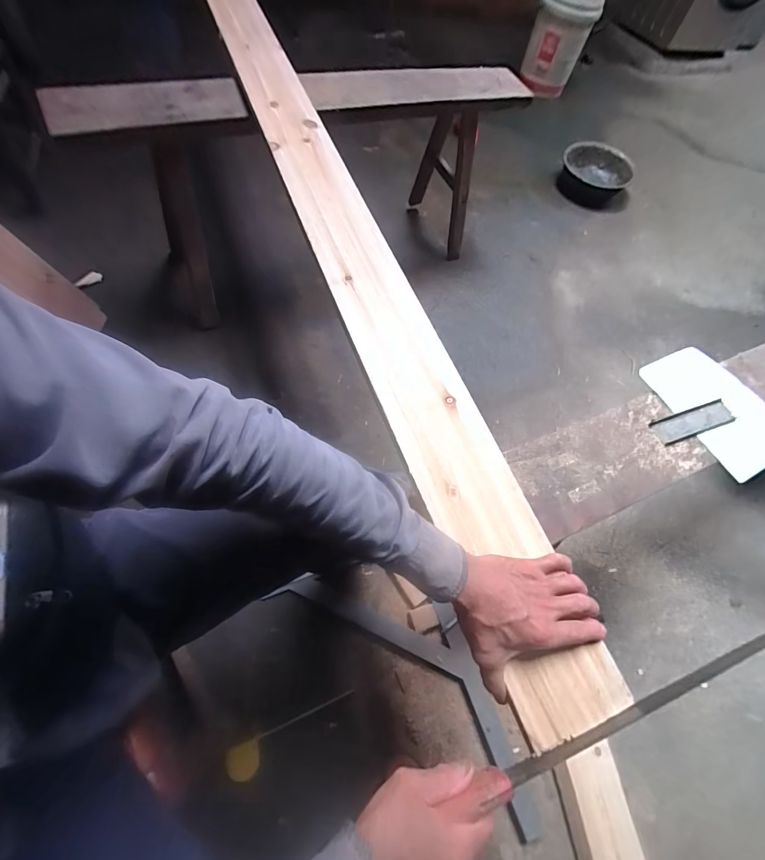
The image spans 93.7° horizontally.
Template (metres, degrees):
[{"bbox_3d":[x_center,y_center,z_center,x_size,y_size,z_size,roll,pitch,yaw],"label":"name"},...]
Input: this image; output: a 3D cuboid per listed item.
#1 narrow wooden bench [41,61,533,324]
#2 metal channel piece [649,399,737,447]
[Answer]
[{"bbox_3d":[-0.097,-0.737,1.064,1.204,0.513,0.309,-33,71,-20],"label":"narrow wooden bench"},{"bbox_3d":[0.478,-0.013,0.549,0.145,0.007,0.040,-16,63,-12],"label":"metal channel piece"}]

